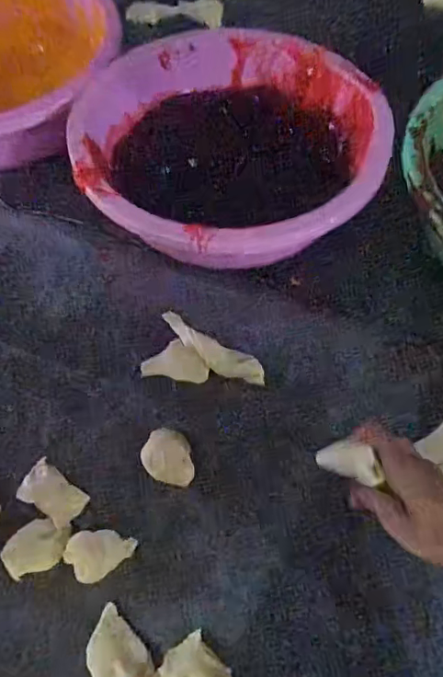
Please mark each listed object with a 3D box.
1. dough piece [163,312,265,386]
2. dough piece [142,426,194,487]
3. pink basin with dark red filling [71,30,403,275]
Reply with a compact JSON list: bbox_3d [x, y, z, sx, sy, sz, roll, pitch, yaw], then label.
[{"bbox_3d":[-0.014,0.012,0.582,0.136,0.016,0.038,29,65,17],"label":"dough piece"},{"bbox_3d":[-0.053,0.118,0.522,0.047,0.018,0.058,-9,61,-4],"label":"dough piece"},{"bbox_3d":[0.012,-0.227,0.647,0.347,0.121,0.323,-1,60,1],"label":"pink basin with dark red filling"}]

